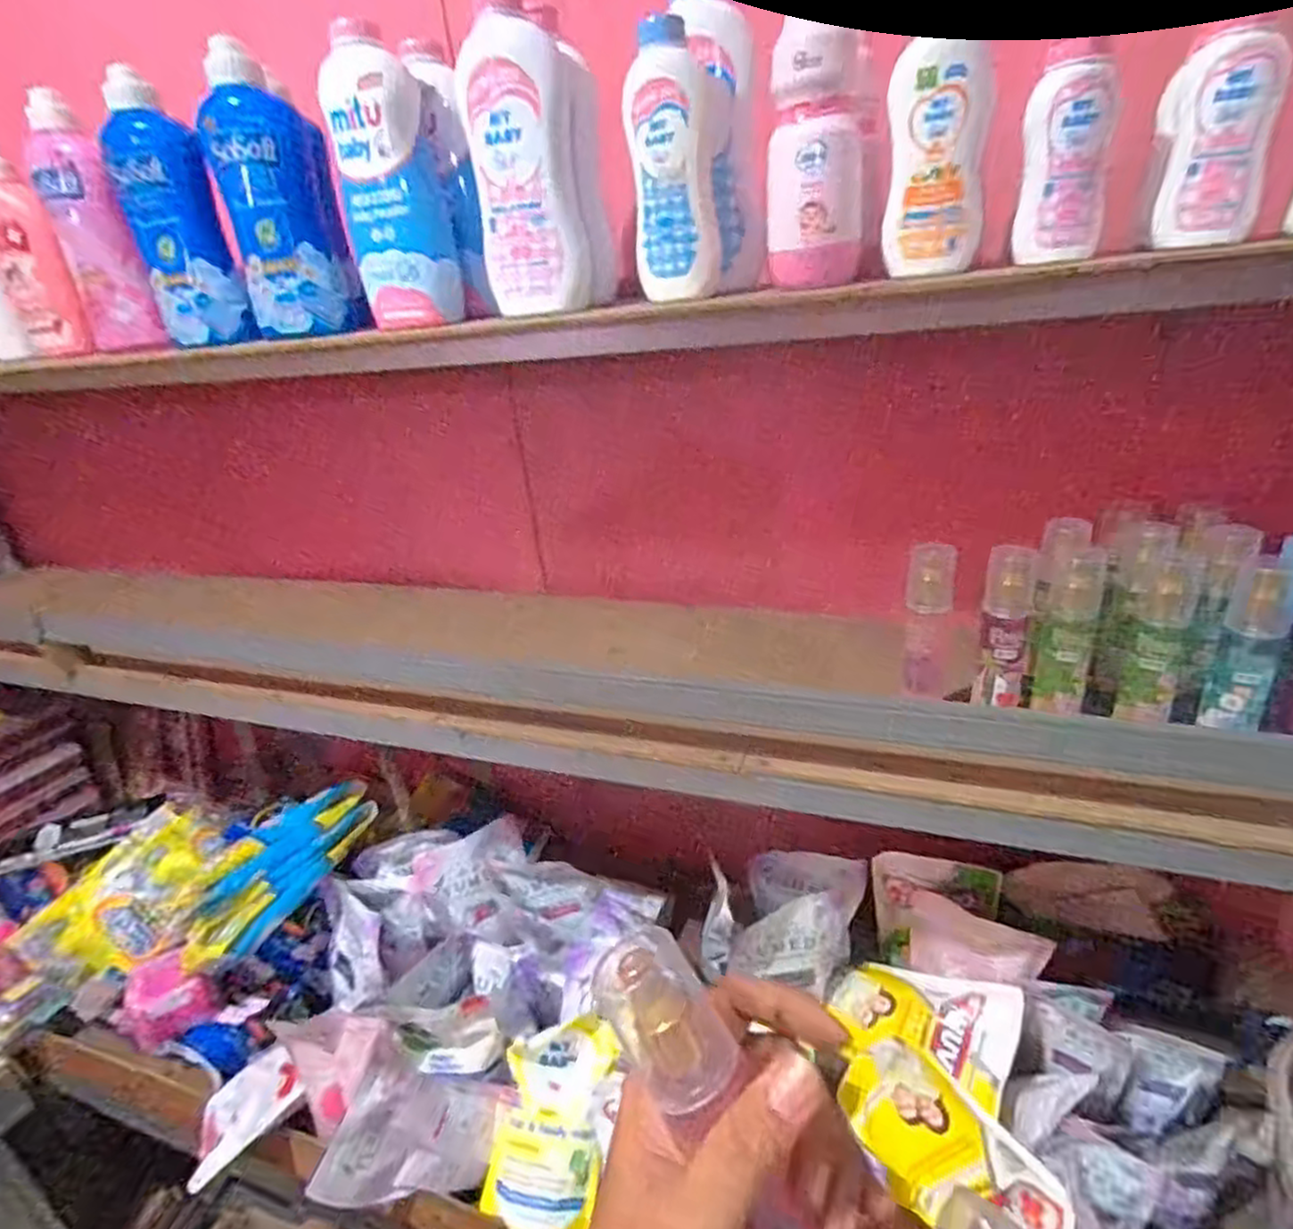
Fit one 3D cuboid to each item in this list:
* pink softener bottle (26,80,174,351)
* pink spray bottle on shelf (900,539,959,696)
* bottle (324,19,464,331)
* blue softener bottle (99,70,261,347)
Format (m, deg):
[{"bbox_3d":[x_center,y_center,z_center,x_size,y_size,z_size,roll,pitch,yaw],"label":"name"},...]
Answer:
[{"bbox_3d":[-0.574,-0.396,0.727,0.058,0.224,0.066,-26,30,-38],"label":"pink softener bottle"},{"bbox_3d":[0.231,0.005,0.577,0.035,0.125,0.026,4,25,21],"label":"pink spray bottle on shelf"},{"bbox_3d":[-0.213,-0.357,0.588,0.077,0.215,0.046,-11,24,-11],"label":"bottle"},{"bbox_3d":[-0.458,-0.386,0.682,0.099,0.240,0.060,4,26,22],"label":"blue softener bottle"}]

